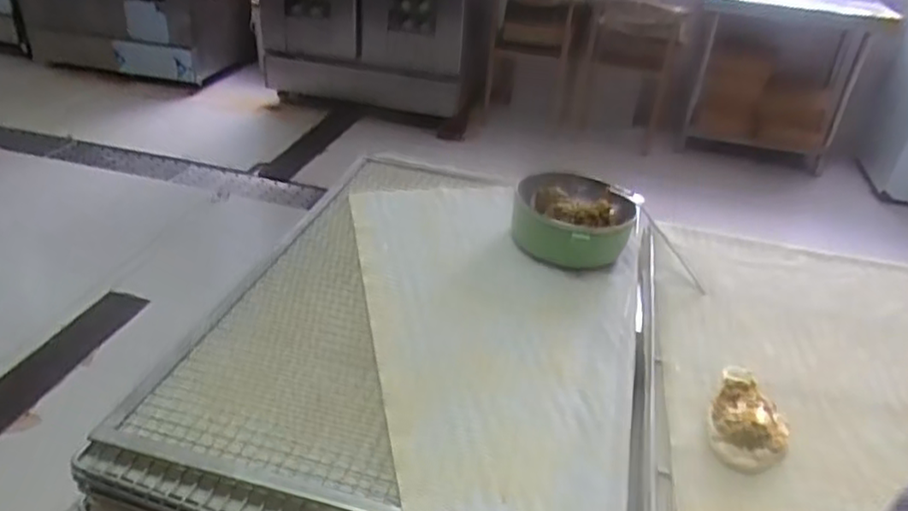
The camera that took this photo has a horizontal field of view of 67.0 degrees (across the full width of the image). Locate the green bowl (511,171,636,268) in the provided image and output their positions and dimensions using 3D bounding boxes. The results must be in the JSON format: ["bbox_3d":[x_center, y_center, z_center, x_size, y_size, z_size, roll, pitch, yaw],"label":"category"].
[{"bbox_3d":[0.142,-0.039,0.822,0.144,0.070,0.111,8,35,3],"label":"green bowl"}]

